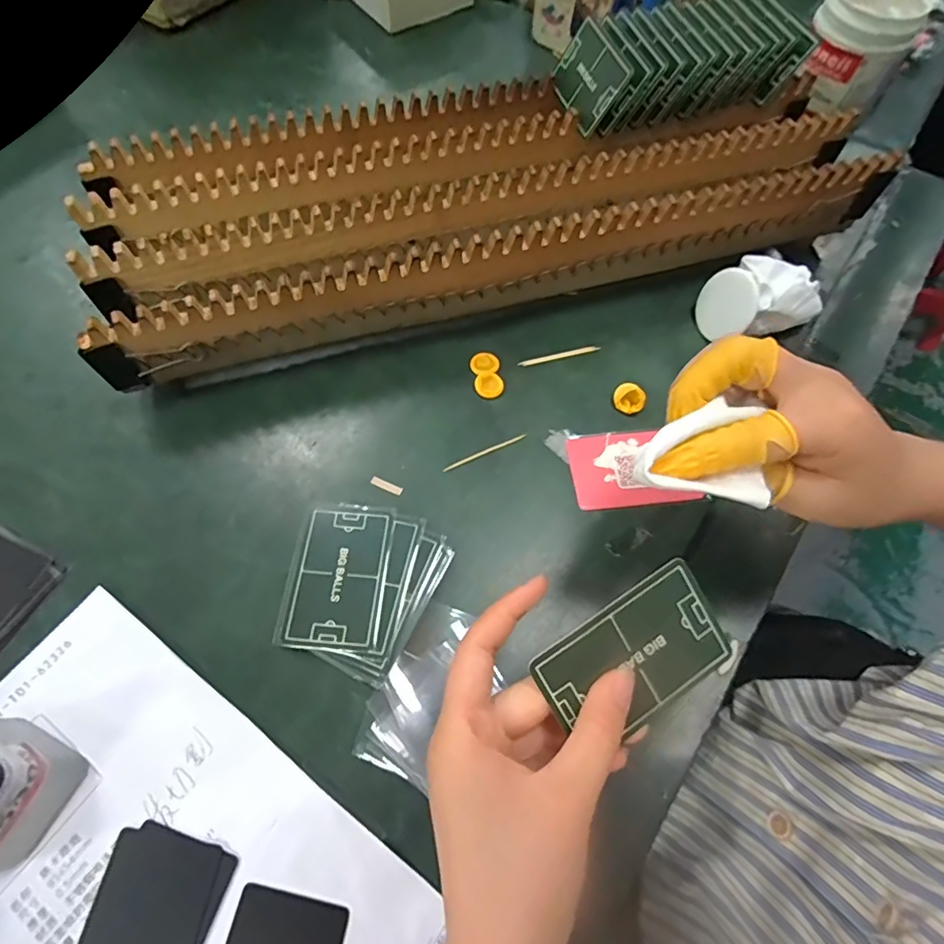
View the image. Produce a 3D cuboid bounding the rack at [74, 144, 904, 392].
[{"bbox_3d":[0.029,-0.162,0.386,0.571,0.076,0.076,-15,66,-7],"label":"rack"}]

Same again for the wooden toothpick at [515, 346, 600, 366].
[{"bbox_3d":[0.068,-0.090,0.399,0.066,0.004,0.006,-12,66,-6],"label":"wooden toothpick"}]

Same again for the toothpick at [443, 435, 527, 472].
[{"bbox_3d":[0.009,-0.014,0.358,0.062,0.004,0.004,-24,67,-11],"label":"toothpick"}]

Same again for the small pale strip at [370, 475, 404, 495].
[{"bbox_3d":[-0.057,0.008,0.344,0.022,0.004,0.006,24,67,10],"label":"small pale strip"}]

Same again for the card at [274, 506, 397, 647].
[{"bbox_3d":[-0.081,0.061,0.313,0.057,0.004,0.087,5,64,0],"label":"card"}]

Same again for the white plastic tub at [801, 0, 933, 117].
[{"bbox_3d":[0.388,-0.431,0.526,0.087,0.099,0.083,0,65,0],"label":"white plastic tub"}]

